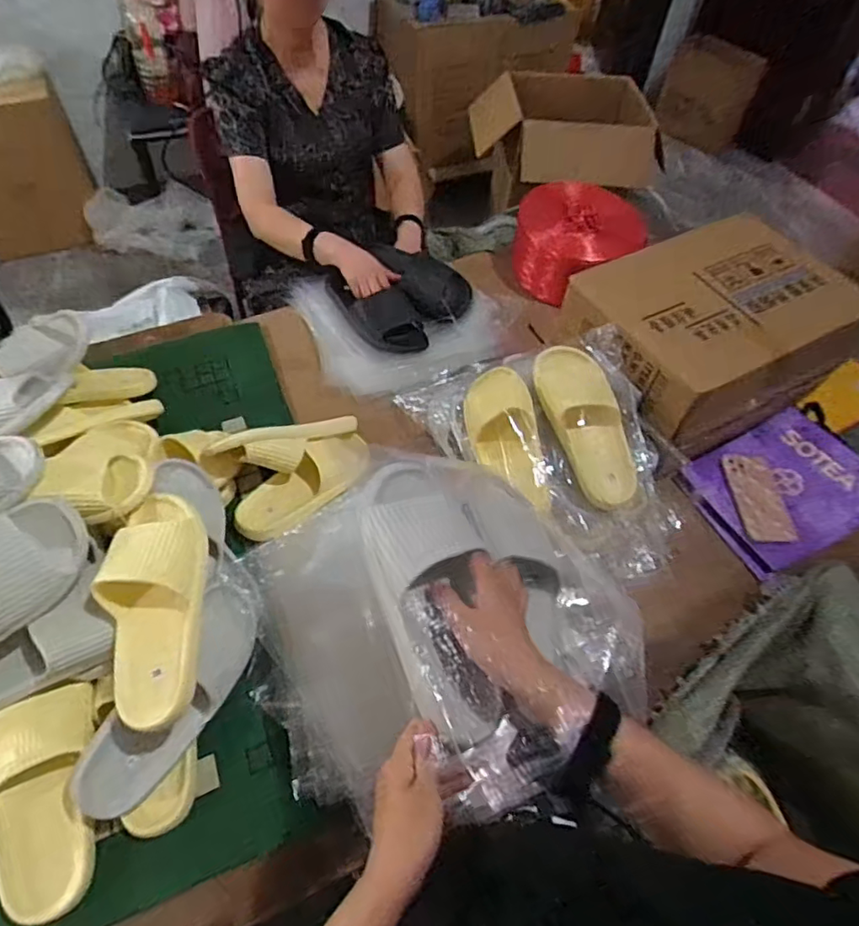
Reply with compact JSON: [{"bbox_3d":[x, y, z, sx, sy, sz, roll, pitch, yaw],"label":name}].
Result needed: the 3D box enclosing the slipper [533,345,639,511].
[{"bbox_3d":[0.242,-0.059,0.830,0.100,0.053,0.249,-18,82,-16],"label":"slipper"}]

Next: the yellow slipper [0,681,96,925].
[{"bbox_3d":[-0.433,0.375,0.624,0.102,0.058,0.222,-10,75,-11],"label":"yellow slipper"}]

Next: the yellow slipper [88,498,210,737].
[{"bbox_3d":[-0.311,0.157,0.635,0.113,0.065,0.265,-6,70,-8],"label":"yellow slipper"}]

